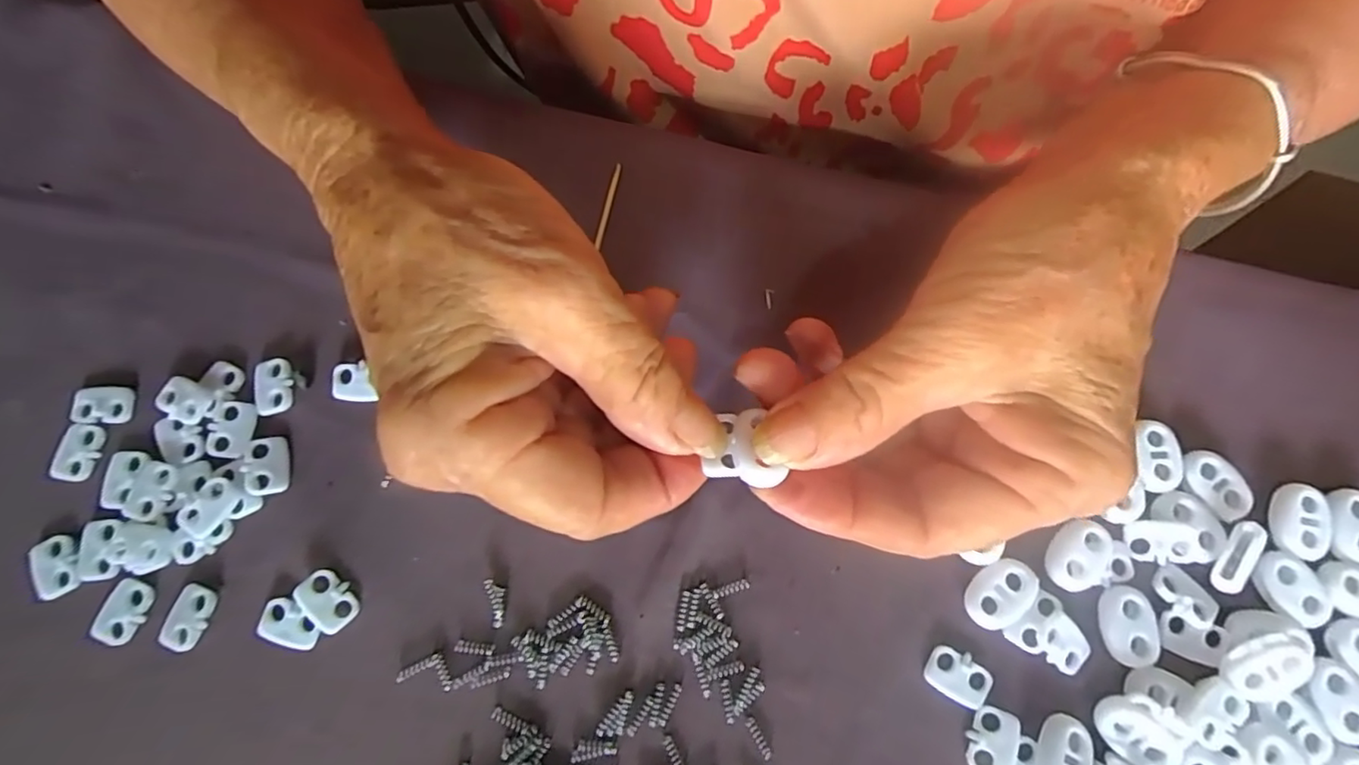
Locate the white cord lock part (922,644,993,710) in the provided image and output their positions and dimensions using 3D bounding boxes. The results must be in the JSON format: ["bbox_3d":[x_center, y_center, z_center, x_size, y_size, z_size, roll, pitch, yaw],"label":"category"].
[{"bbox_3d":[0.082,0.086,0.177,0.018,0.004,0.013,29,79,7],"label":"white cord lock part"}]

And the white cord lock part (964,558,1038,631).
[{"bbox_3d":[0.096,0.063,0.181,0.015,0.008,0.021,41,81,9],"label":"white cord lock part"}]

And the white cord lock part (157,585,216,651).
[{"bbox_3d":[-0.150,0.072,0.184,0.012,0.004,0.019,19,77,6],"label":"white cord lock part"}]

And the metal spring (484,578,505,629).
[{"bbox_3d":[-0.056,0.067,0.185,0.005,0.004,0.014,-15,76,-2],"label":"metal spring"}]

